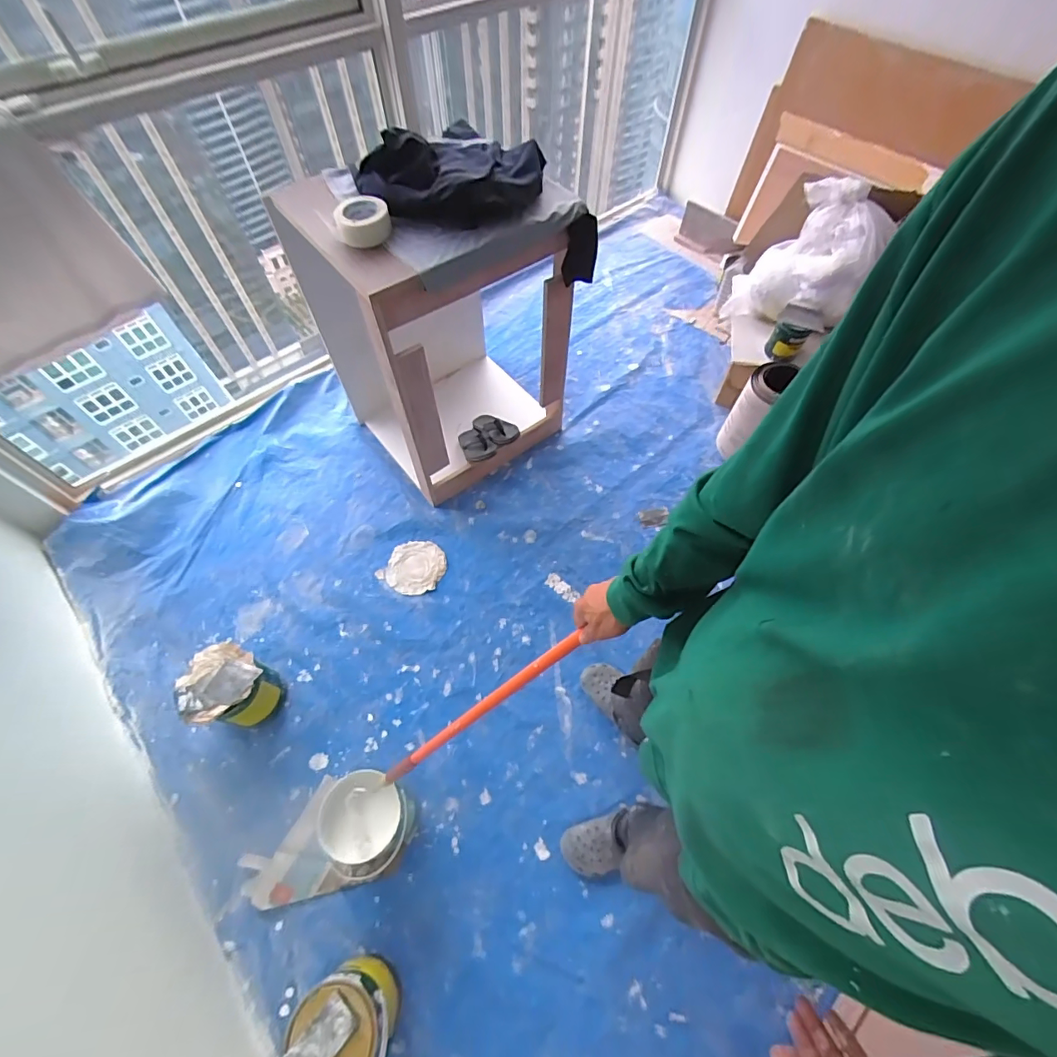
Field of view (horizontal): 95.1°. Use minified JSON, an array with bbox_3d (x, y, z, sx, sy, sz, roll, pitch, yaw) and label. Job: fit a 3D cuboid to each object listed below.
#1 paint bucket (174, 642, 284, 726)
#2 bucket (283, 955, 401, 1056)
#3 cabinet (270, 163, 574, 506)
[{"bbox_3d":[-0.739,0.405,1.219,0.173,0.225,0.169,0,60,0],"label":"paint bucket"},{"bbox_3d":[-0.328,0.941,0.919,0.171,0.213,0.197,-38,67,-19],"label":"bucket"},{"bbox_3d":[-0.259,-0.579,1.452,0.594,0.813,0.522,-29,64,-14],"label":"cabinet"}]

